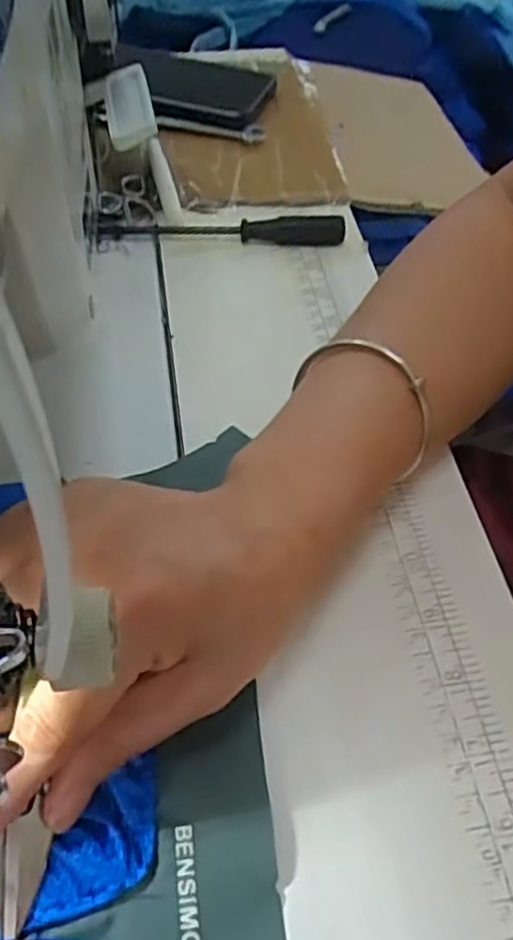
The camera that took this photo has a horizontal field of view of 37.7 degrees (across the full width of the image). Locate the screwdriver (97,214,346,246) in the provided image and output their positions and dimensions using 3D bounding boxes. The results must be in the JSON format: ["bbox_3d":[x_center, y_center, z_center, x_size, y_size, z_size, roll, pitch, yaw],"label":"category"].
[{"bbox_3d":[-0.019,-0.137,0.430,0.138,0.019,0.014,1,50,1],"label":"screwdriver"}]

